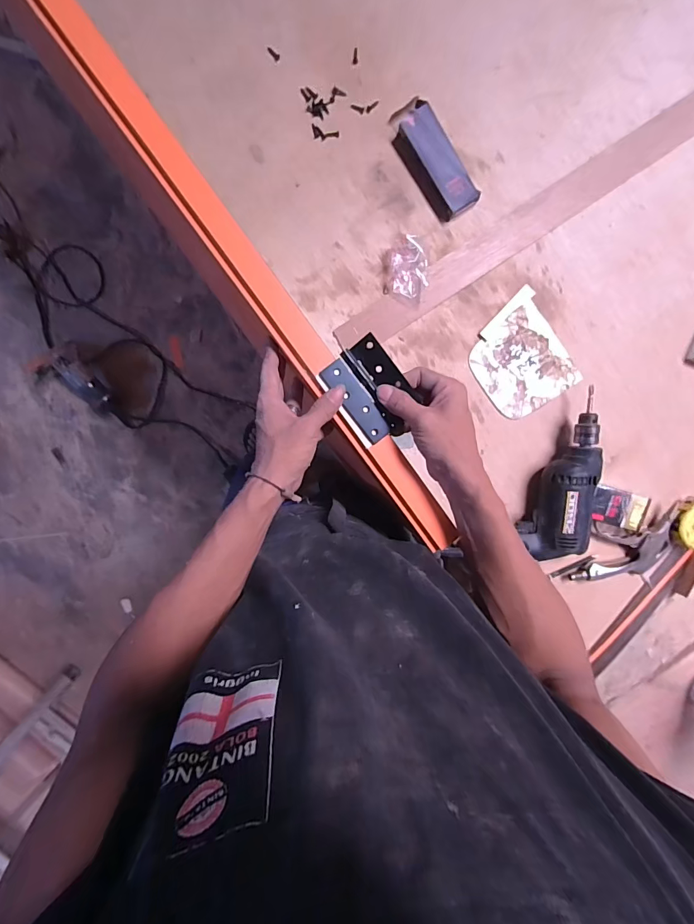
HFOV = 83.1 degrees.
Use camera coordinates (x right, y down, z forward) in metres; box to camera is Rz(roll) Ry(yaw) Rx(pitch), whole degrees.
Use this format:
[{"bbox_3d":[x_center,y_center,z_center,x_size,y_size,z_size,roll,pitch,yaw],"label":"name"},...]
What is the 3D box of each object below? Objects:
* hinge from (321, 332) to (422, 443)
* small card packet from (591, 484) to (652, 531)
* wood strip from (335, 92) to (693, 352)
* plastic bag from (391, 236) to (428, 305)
[{"bbox_3d":[0.030,-0.077,0.437,0.076,0.016,0.108,-42,97,4],"label":"hinge"},{"bbox_3d":[0.423,0.071,0.607,0.077,0.013,0.056,16,95,7],"label":"small card packet"},{"bbox_3d":[0.338,-0.390,0.554,0.809,0.015,0.052,-33,98,3],"label":"wood strip"},{"bbox_3d":[0.086,-0.270,0.551,0.056,0.032,0.090,-4,98,-2],"label":"plastic bag"}]

